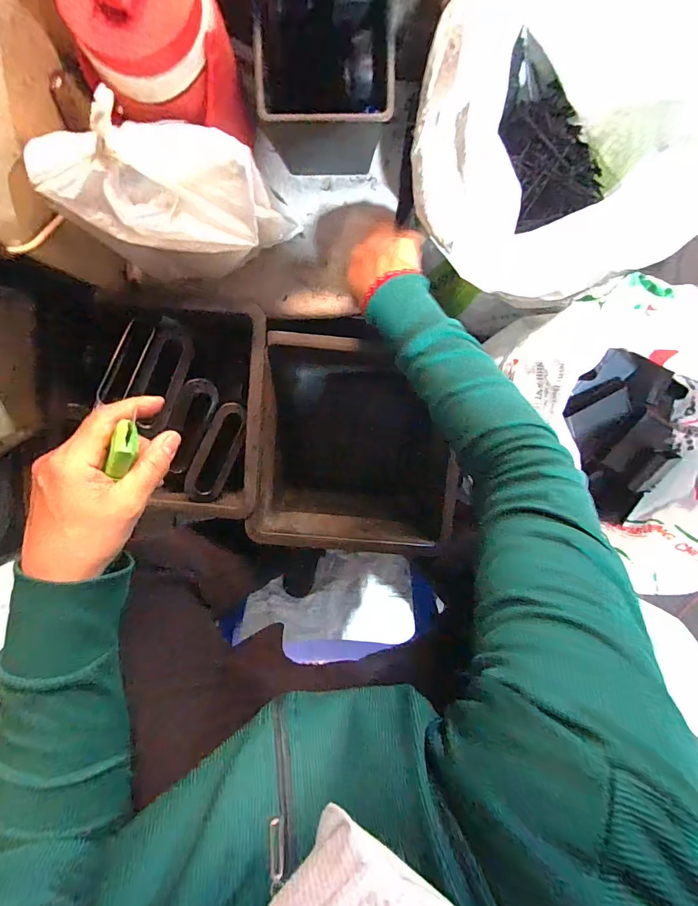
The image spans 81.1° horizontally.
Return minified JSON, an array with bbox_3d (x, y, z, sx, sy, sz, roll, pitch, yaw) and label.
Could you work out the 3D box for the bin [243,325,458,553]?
[{"bbox_3d":[0.001,-0.026,0.636,0.251,0.282,0.263,1,98,-1],"label":"bin"}]

